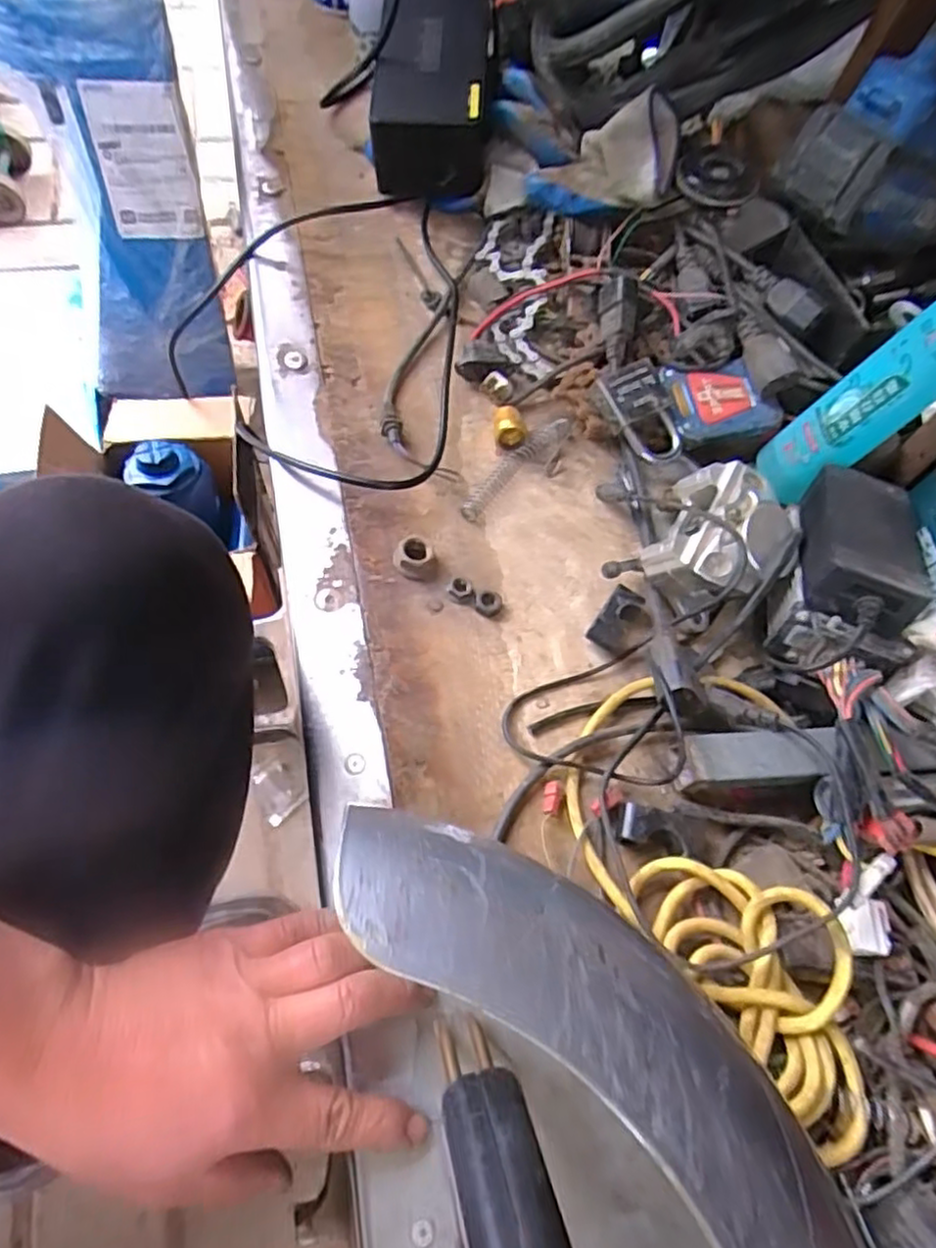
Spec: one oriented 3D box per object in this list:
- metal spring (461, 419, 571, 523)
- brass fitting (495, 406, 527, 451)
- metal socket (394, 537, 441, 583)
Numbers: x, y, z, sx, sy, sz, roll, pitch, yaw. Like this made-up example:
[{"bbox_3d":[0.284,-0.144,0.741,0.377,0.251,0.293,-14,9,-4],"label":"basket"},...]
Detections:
[{"bbox_3d":[0.032,-0.110,0.472,0.020,0.011,0.113,39,65,11],"label":"metal spring"},{"bbox_3d":[0.030,-0.137,0.480,0.022,0.015,0.025,2,63,-7],"label":"brass fitting"},{"bbox_3d":[-0.032,-0.038,0.421,0.023,0.014,0.026,-22,69,-18],"label":"metal socket"}]

